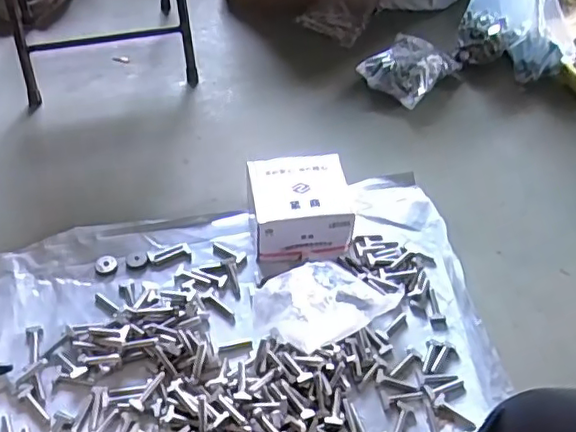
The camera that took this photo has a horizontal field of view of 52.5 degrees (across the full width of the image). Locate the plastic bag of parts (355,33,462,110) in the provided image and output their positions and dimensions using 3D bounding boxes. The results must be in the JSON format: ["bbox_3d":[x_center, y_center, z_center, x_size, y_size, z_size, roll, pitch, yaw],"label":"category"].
[{"bbox_3d":[0.241,-0.297,1.170,0.135,0.057,0.186,33,55,24],"label":"plastic bag of parts"}]

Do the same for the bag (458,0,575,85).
[{"bbox_3d":[0.472,-0.393,1.177,0.230,0.173,0.121,18,50,13],"label":"bag"}]

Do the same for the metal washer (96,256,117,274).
[{"bbox_3d":[-0.265,0.070,0.854,0.030,0.004,0.029,-11,49,-12],"label":"metal washer"}]

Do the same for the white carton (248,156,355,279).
[{"bbox_3d":[0.017,-0.009,0.888,0.142,0.085,0.144,-6,49,-8],"label":"white carton"}]

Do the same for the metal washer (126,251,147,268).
[{"bbox_3d":[-0.223,0.063,0.863,0.029,0.004,0.029,-10,49,-12],"label":"metal washer"}]

